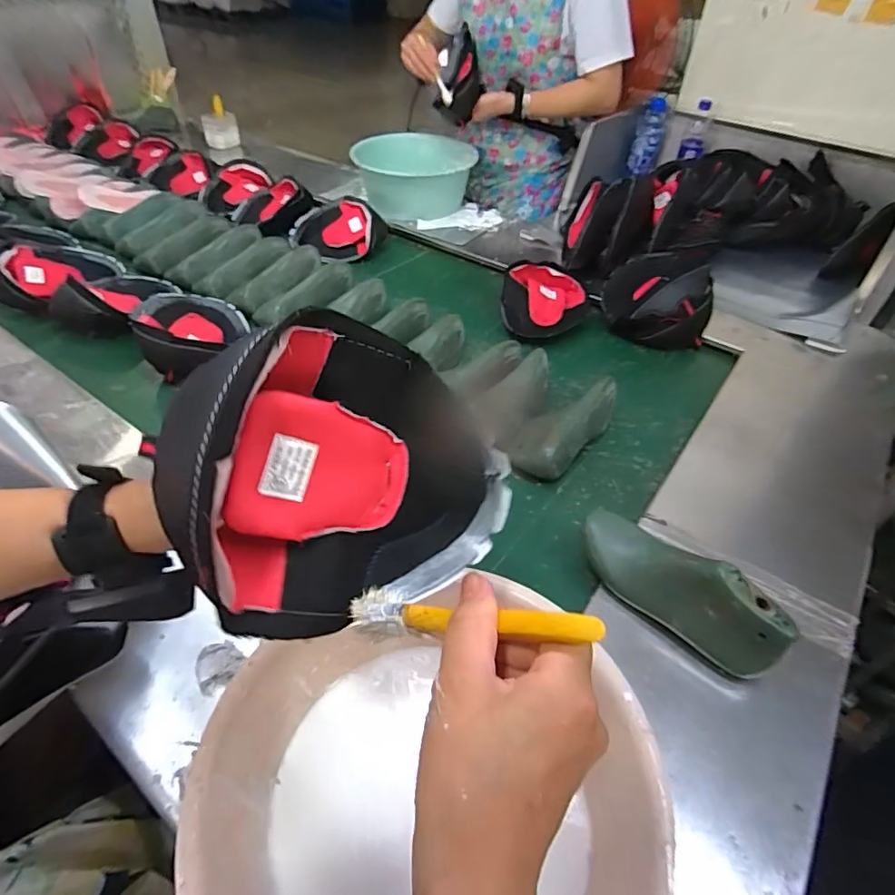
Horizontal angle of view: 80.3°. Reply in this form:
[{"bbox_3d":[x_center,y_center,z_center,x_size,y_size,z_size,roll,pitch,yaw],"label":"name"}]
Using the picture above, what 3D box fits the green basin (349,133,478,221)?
[{"bbox_3d":[-0.089,-0.711,1.388,0.298,0.118,0.298,2,46,-2],"label":"green basin"}]

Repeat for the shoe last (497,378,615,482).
[{"bbox_3d":[0.170,-0.036,0.785,0.093,0.063,0.196,31,51,24],"label":"shoe last"}]

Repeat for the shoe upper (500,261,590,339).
[{"bbox_3d":[0.178,-0.282,1.035,0.152,0.073,0.167,25,49,19],"label":"shoe upper"}]

